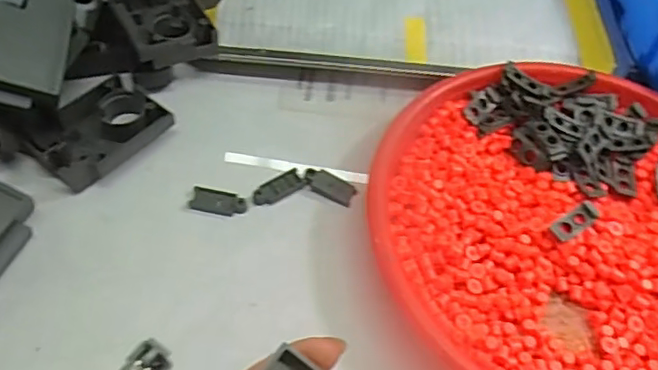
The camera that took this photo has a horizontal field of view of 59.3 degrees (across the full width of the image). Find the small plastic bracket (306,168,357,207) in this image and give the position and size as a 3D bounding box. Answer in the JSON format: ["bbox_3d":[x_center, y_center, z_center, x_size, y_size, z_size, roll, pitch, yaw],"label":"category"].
[{"bbox_3d":[0.000,0.001,0.373,0.034,0.005,0.016,24,58,12],"label":"small plastic bracket"}]

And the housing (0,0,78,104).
[{"bbox_3d":[-0.190,-0.089,0.336,0.073,0.019,0.069,14,68,-27],"label":"housing"}]

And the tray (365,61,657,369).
[{"bbox_3d":[0.151,0.029,0.349,0.243,0.033,0.242,2,56,-3],"label":"tray"}]

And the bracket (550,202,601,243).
[{"bbox_3d":[0.147,0.022,0.346,0.032,0.010,0.011,-27,62,-20],"label":"bracket"}]

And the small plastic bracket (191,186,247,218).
[{"bbox_3d":[-0.069,0.011,0.361,0.035,0.004,0.016,11,56,3],"label":"small plastic bracket"}]

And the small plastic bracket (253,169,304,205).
[{"bbox_3d":[-0.033,0.002,0.370,0.034,0.004,0.013,-31,64,-22],"label":"small plastic bracket"}]

